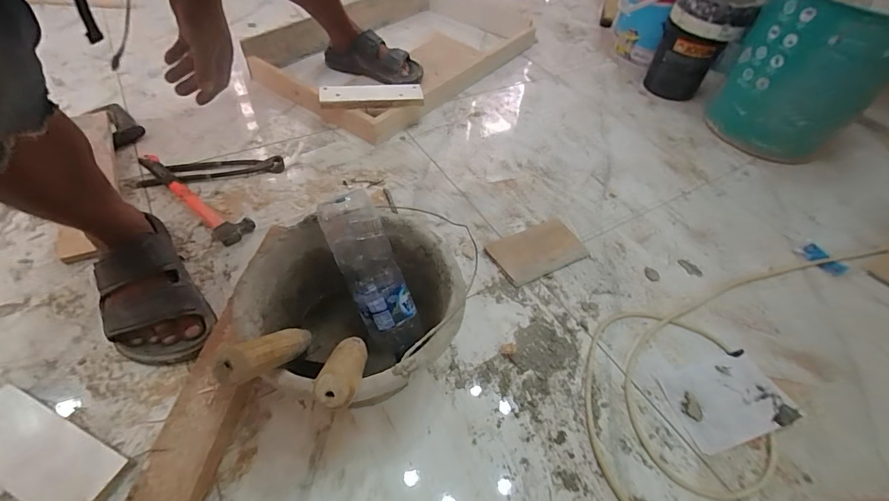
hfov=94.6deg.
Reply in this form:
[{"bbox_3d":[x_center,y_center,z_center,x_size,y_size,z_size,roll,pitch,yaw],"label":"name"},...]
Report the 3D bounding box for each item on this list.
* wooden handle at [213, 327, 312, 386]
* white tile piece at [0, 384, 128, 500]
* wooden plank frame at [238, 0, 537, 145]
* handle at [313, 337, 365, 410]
[{"bbox_3d":[-0.150,0.087,0.366,0.024,0.118,0.027,21,94,11],"label":"wooden handle"},{"bbox_3d":[-0.440,0.216,0.441,0.190,0.021,0.069,22,51,12],"label":"white tile piece"},{"bbox_3d":[-0.126,-0.536,1.067,0.463,0.083,0.667,31,54,18],"label":"wooden plank frame"},{"bbox_3d":[-0.084,0.096,0.351,0.030,0.025,0.103,4,8,-3],"label":"handle"}]

